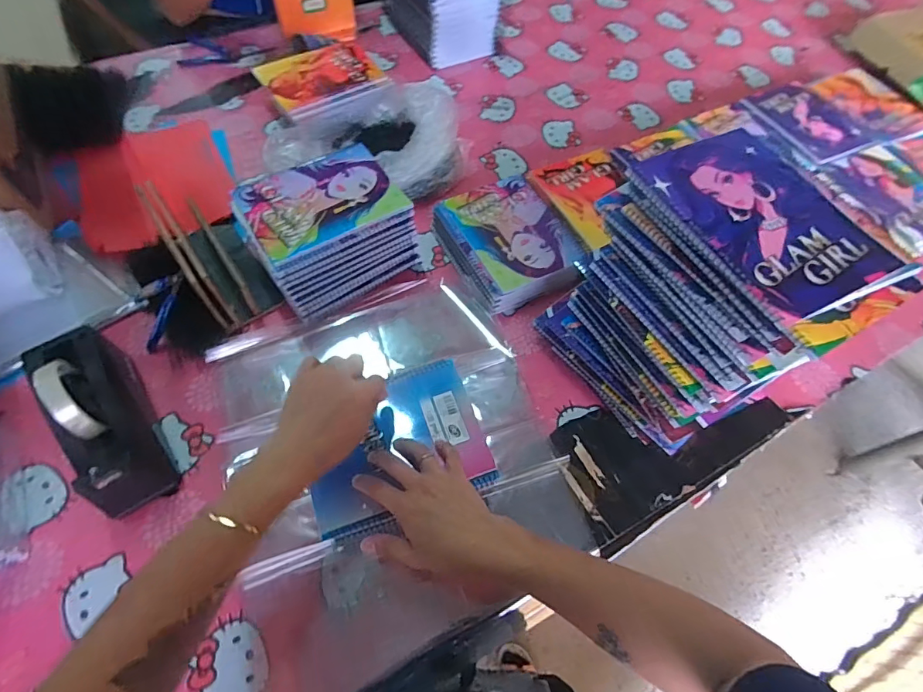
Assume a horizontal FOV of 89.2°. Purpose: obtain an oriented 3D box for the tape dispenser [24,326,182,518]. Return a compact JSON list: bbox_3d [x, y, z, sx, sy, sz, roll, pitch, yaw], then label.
[{"bbox_3d":[-0.405,0.079,0.526,0.076,0.119,0.202,-29,66,-19],"label":"tape dispenser"}]

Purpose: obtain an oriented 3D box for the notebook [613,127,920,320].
[{"bbox_3d":[0.274,-0.120,0.419,0.165,0.011,0.197,-21,64,-15],"label":"notebook"}]

